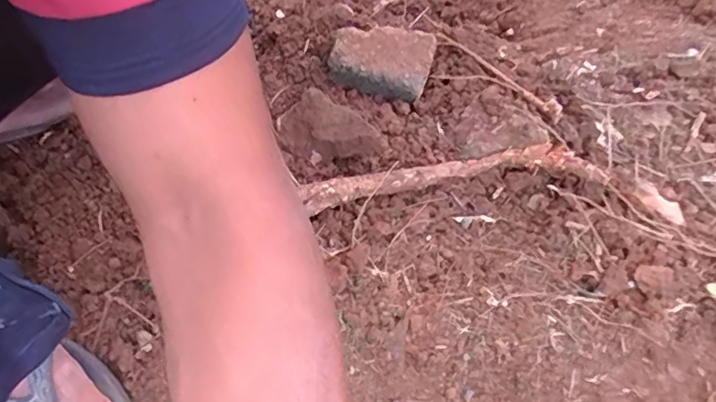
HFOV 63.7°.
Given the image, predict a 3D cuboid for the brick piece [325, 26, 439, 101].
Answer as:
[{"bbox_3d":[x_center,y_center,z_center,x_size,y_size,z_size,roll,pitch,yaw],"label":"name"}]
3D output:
[{"bbox_3d":[0.023,-0.144,0.595,0.103,0.031,0.066,8,61,3],"label":"brick piece"}]

